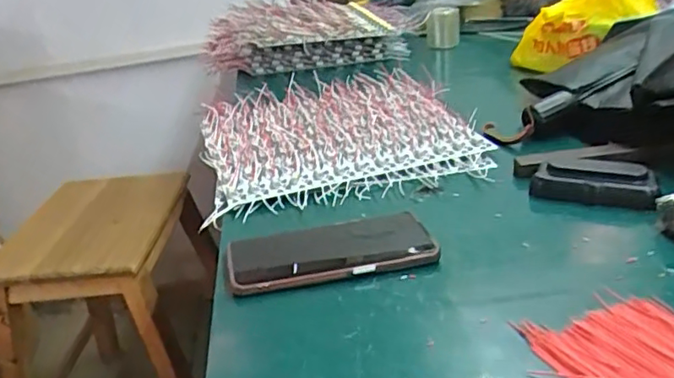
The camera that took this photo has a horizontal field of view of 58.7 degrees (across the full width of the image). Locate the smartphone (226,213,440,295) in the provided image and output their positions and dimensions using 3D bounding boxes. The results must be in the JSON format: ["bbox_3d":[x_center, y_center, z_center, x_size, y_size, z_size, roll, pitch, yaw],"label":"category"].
[{"bbox_3d":[-0.006,0.051,0.484,0.161,0.018,0.067,-9,26,-9],"label":"smartphone"}]

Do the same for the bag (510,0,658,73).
[{"bbox_3d":[0.333,-0.220,0.828,0.197,0.087,0.082,-26,15,28],"label":"bag"}]

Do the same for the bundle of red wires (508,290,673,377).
[{"bbox_3d":[0.178,0.098,0.361,0.099,0.012,0.101,-14,28,-20],"label":"bundle of red wires"}]

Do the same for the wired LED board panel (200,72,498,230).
[{"bbox_3d":[-0.005,-0.070,0.727,0.309,0.038,0.323,-8,26,-8],"label":"wired LED board panel"}]

